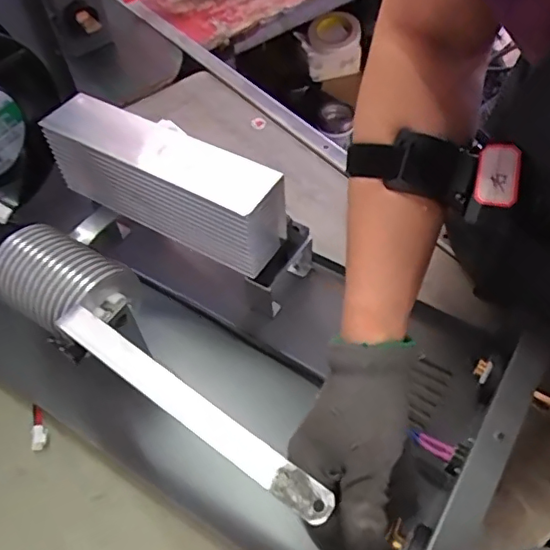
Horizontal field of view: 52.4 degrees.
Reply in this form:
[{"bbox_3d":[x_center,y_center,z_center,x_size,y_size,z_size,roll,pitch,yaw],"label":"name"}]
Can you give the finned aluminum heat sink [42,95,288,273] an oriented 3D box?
[{"bbox_3d":[-0.083,-0.071,0.419,0.187,0.071,0.061,27,58,21],"label":"finned aluminum heat sink"}]

